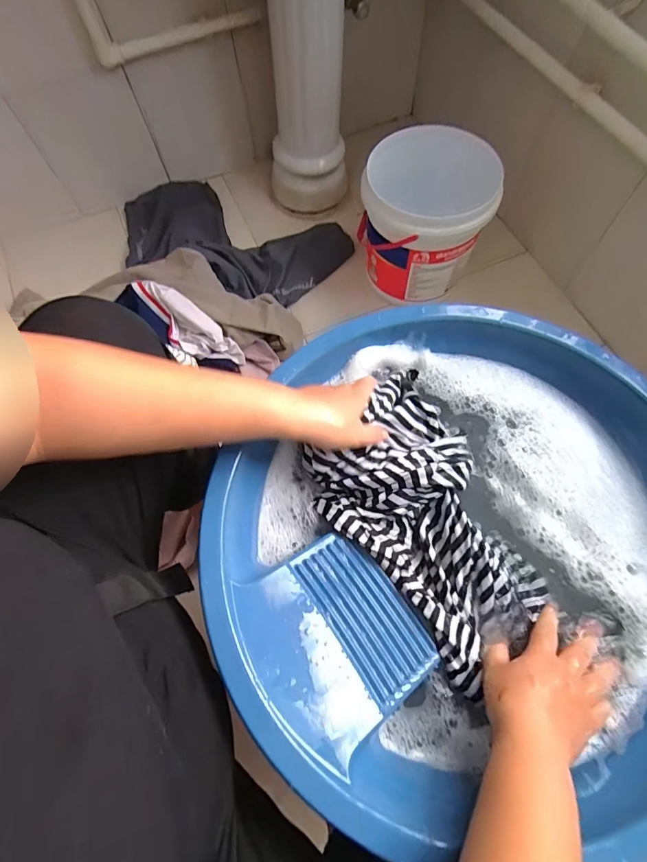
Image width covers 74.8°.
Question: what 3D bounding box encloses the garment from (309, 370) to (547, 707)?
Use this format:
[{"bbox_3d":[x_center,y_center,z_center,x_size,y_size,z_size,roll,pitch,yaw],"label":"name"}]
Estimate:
[{"bbox_3d":[0.108,0.089,0.431,0.164,0.062,0.277,-31,69,-10],"label":"garment"}]

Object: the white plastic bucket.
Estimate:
[{"bbox_3d":[0.202,-0.433,0.904,0.245,0.236,0.227,-1,67,3],"label":"white plastic bucket"}]

